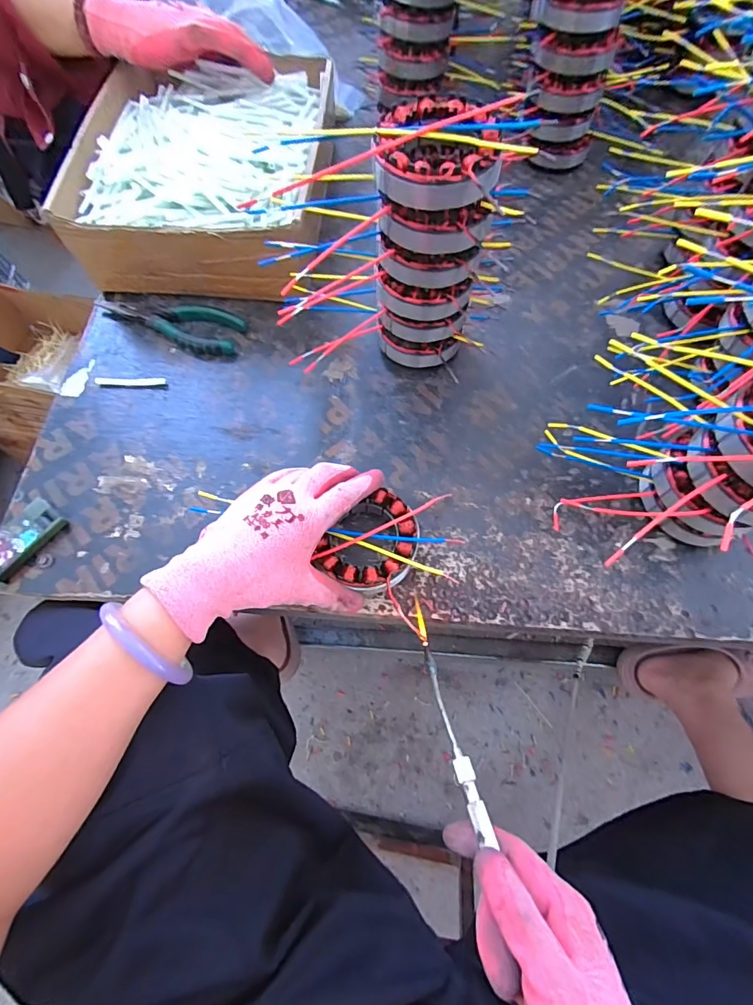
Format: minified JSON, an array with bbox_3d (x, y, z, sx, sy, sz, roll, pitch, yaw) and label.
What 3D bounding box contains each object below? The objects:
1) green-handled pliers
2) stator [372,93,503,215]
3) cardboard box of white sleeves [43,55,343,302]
[{"bbox_3d":[-0.210,-0.194,0.477,0.152,0.016,0.060,24,69,10],"label":"green-handled pliers"},{"bbox_3d":[0.042,-0.237,0.306,0.083,0.033,0.080,18,68,8],"label":"stator"},{"bbox_3d":[-0.182,-0.364,0.508,0.230,0.102,0.288,5,67,2],"label":"cardboard box of white sleeves"}]

